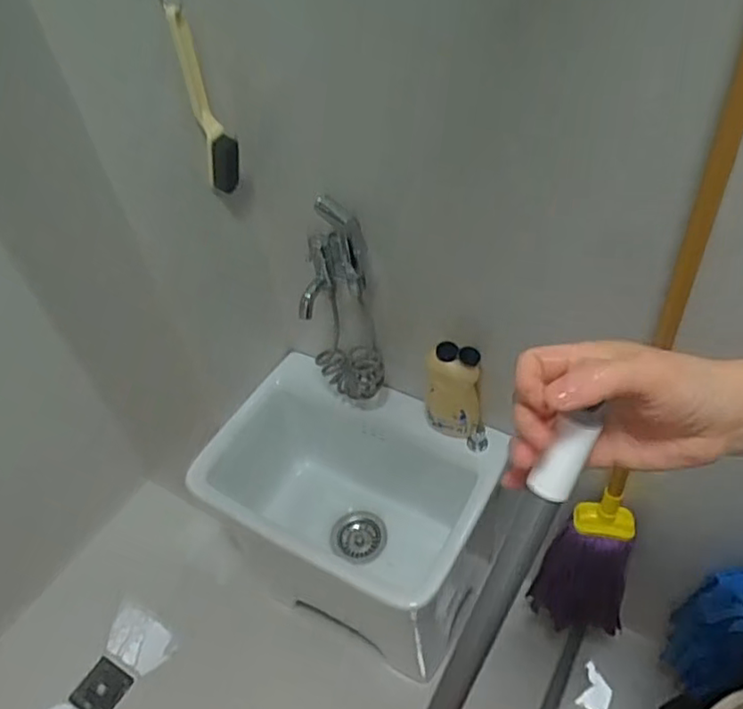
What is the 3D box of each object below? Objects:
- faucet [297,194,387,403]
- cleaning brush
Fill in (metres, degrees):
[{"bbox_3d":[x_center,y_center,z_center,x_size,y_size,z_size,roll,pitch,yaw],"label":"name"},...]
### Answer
[{"bbox_3d":[-0.048,-0.062,0.926,0.104,0.340,0.081,-10,45,-2],"label":"faucet"},{"bbox_3d":[-0.205,-0.308,0.790,0.044,0.229,0.034,-14,45,-6],"label":"cleaning brush"}]

